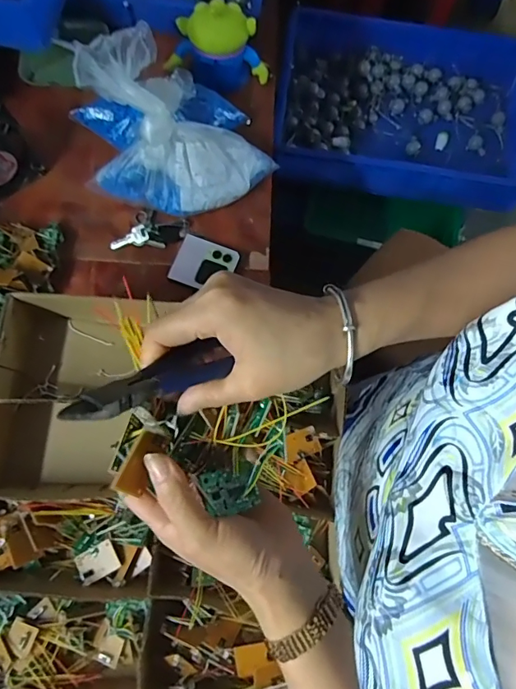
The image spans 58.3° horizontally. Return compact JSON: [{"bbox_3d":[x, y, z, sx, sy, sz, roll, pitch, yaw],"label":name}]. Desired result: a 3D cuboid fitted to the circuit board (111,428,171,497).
[{"bbox_3d":[-0.072,0.073,0.288,0.024,0.005,0.042,45,52,-33],"label":"circuit board"}]

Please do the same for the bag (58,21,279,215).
[{"bbox_3d":[-0.121,-0.313,0.676,0.263,0.155,0.211,-18,77,-6],"label":"bag"}]

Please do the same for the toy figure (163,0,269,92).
[{"bbox_3d":[-0.067,-0.468,0.737,0.166,0.125,0.060,2,76,-1],"label":"toy figure"}]

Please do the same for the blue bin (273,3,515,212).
[{"bbox_3d":[0.372,-0.591,1.142,0.622,0.126,0.488,7,76,0],"label":"blue bin"}]

